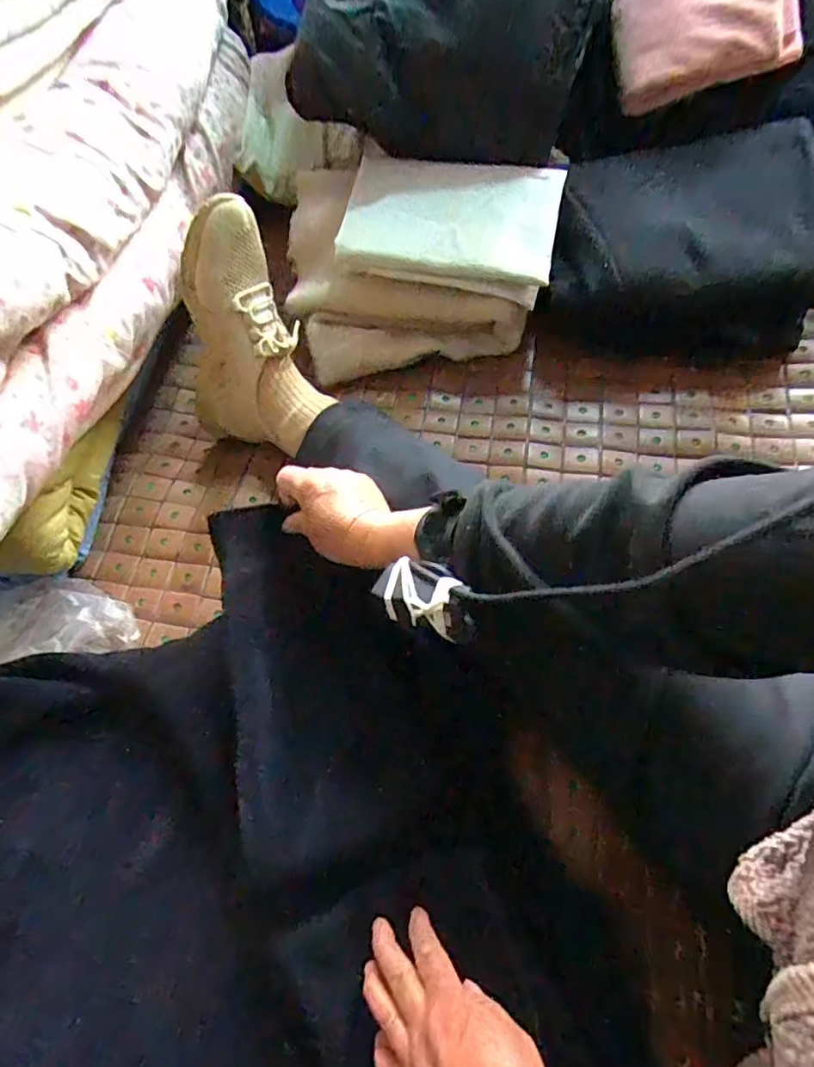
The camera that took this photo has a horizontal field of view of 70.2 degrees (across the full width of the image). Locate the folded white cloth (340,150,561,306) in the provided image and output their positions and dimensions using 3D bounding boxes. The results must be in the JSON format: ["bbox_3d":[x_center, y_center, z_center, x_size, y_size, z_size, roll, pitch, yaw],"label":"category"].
[{"bbox_3d":[0.042,-0.321,0.601,0.219,0.031,0.133,9,90,7],"label":"folded white cloth"}]

